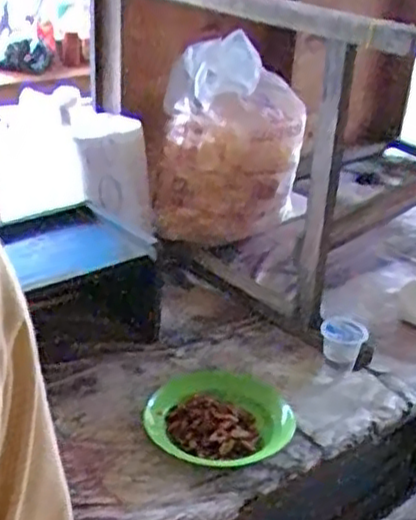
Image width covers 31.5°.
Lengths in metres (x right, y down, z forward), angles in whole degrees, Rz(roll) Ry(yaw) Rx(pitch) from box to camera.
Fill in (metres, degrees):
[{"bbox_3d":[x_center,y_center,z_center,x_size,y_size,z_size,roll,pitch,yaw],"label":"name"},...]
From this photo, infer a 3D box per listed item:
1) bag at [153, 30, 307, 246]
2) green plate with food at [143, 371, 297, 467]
[{"bbox_3d":[0.042,-0.240,1.522,0.290,0.379,0.204,5,26,3],"label":"bag"},{"bbox_3d":[0.004,0.233,1.082,0.230,0.041,0.185,18,30,28],"label":"green plate with food"}]

